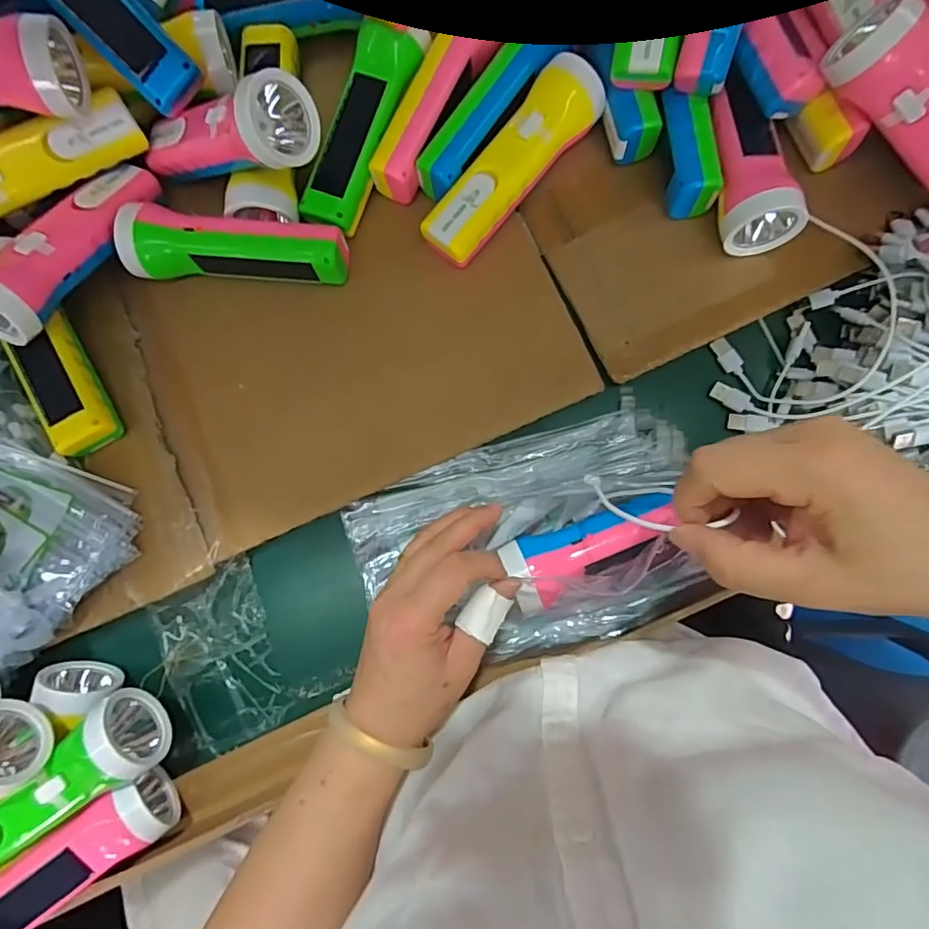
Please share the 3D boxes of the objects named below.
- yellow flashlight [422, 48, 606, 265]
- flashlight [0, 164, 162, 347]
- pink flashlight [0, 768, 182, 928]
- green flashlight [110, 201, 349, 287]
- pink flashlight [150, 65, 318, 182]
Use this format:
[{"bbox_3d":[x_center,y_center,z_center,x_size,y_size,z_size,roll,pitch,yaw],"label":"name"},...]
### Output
[{"bbox_3d":[0.036,-0.221,0.411,0.049,0.041,0.169,38,87,6],"label":"yellow flashlight"},{"bbox_3d":[-0.286,-0.163,0.392,0.044,0.048,0.162,23,65,5],"label":"flashlight"},{"bbox_3d":[-0.280,0.276,0.359,0.166,0.047,0.046,-33,83,-19],"label":"pink flashlight"},{"bbox_3d":[-0.172,-0.163,0.413,0.162,0.043,0.049,2,84,3],"label":"green flashlight"},{"bbox_3d":[-0.175,-0.226,0.379,0.157,0.055,0.050,5,84,27],"label":"pink flashlight"}]

